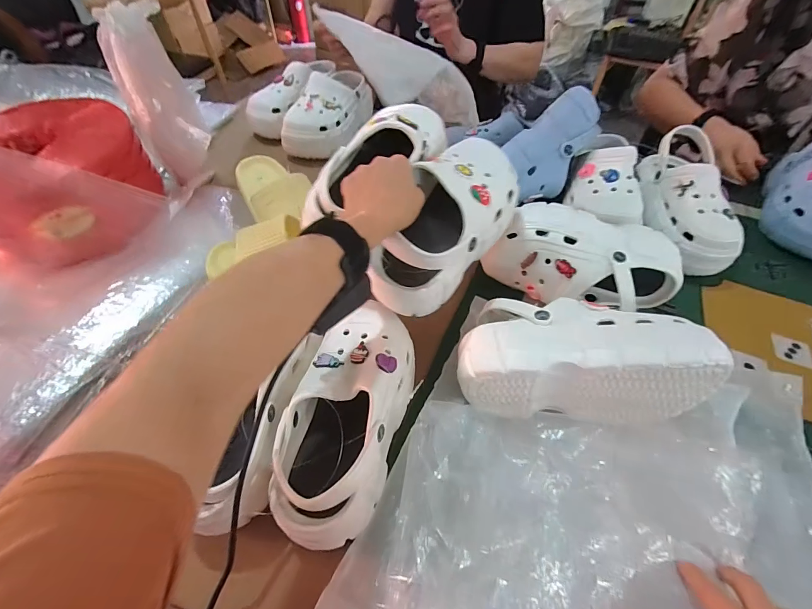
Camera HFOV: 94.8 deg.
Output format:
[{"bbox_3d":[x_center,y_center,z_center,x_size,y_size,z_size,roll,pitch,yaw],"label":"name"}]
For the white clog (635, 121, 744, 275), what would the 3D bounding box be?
[{"bbox_3d":[0.441,-0.162,0.586,0.100,0.089,0.235,3,60,-2],"label":"white clog"}]

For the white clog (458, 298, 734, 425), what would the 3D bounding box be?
[{"bbox_3d":[0.183,0.057,0.402,0.243,0.112,0.123,9,49,7],"label":"white clog"}]

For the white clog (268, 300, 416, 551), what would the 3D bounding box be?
[{"bbox_3d":[-0.054,0.106,0.377,0.099,0.092,0.234,11,49,8],"label":"white clog"}]

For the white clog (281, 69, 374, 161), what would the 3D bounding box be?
[{"bbox_3d":[-0.154,-0.405,0.784,0.115,0.097,0.236,16,52,13],"label":"white clog"}]

